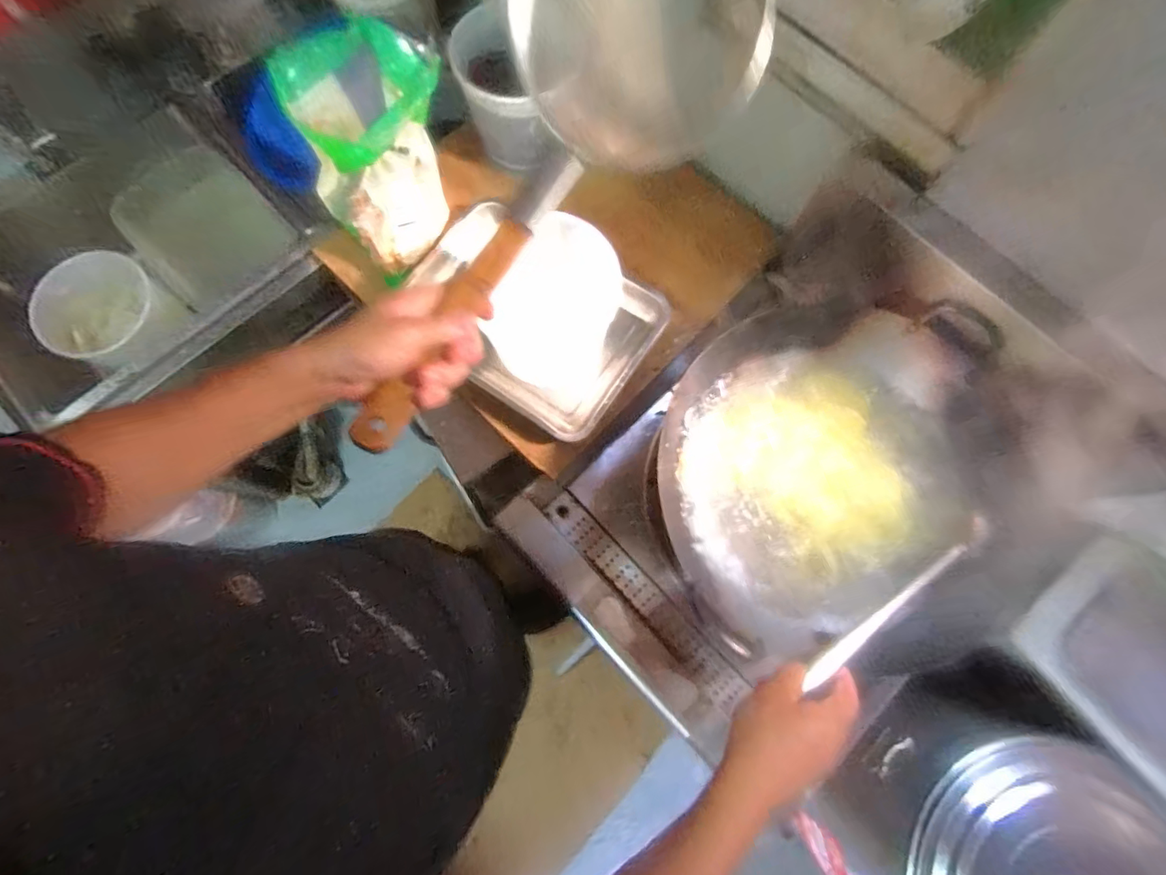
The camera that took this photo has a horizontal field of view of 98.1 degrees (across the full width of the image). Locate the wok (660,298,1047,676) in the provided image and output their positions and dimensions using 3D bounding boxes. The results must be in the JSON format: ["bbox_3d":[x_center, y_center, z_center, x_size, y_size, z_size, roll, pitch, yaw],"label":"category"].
[{"bbox_3d":[0.333,0.046,0.690,0.424,0.127,0.486,-5,76,-3],"label":"wok"}]

